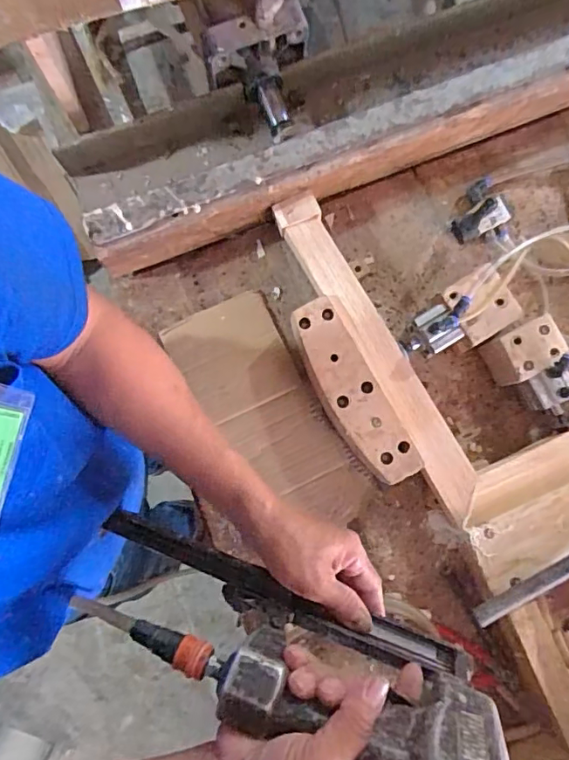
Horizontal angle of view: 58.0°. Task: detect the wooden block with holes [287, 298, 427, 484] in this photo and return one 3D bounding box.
[{"bbox_3d":[0.086,0.016,0.657,0.077,0.044,0.243,-25,79,-4],"label":"wooden block with holes"}]

